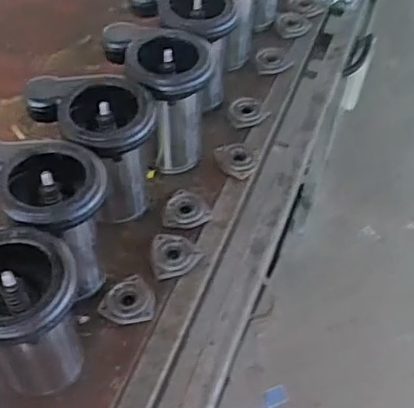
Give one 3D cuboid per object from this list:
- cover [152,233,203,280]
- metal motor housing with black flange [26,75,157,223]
[{"bbox_3d":[-0.041,0.070,0.819,0.065,0.025,0.064,-4,51,-6],"label":"cover"},{"bbox_3d":[-0.147,-0.072,0.824,0.117,0.193,0.163,-36,61,-28],"label":"metal motor housing with black flange"}]

